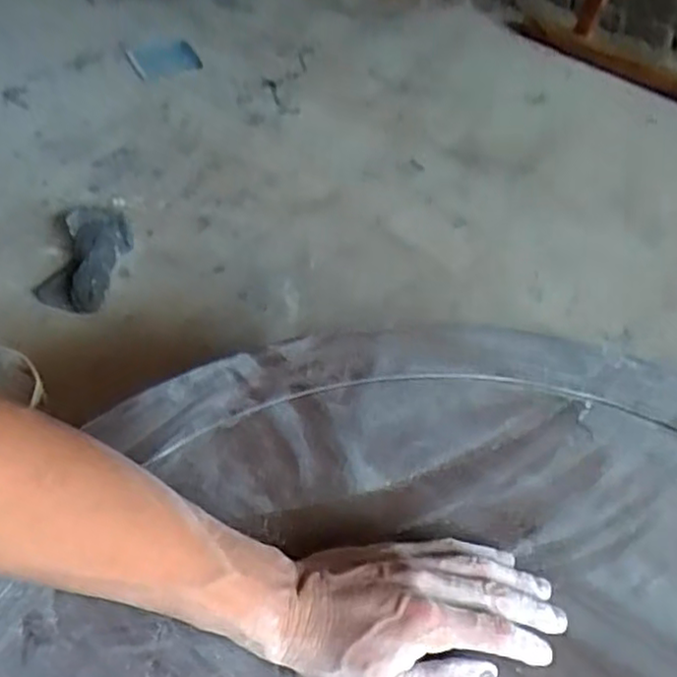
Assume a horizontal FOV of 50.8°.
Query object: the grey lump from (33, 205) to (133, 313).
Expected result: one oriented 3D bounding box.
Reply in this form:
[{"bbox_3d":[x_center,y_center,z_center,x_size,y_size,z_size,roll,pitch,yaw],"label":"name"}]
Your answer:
[{"bbox_3d":[-0.344,-0.117,0.980,0.094,0.036,0.194,5,47,1],"label":"grey lump"}]

